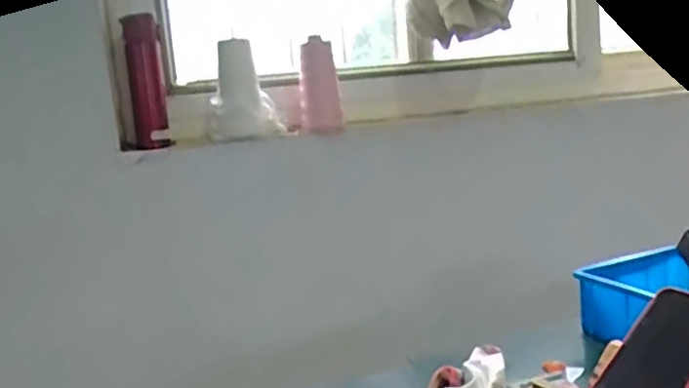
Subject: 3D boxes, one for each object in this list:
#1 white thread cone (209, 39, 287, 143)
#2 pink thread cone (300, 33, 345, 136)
[{"bbox_3d":[-0.186,-0.187,1.223,0.133,0.167,0.103,-6,10,-8],"label":"white thread cone"},{"bbox_3d":[-0.045,-0.194,1.222,0.076,0.159,0.073,-4,10,2],"label":"pink thread cone"}]

